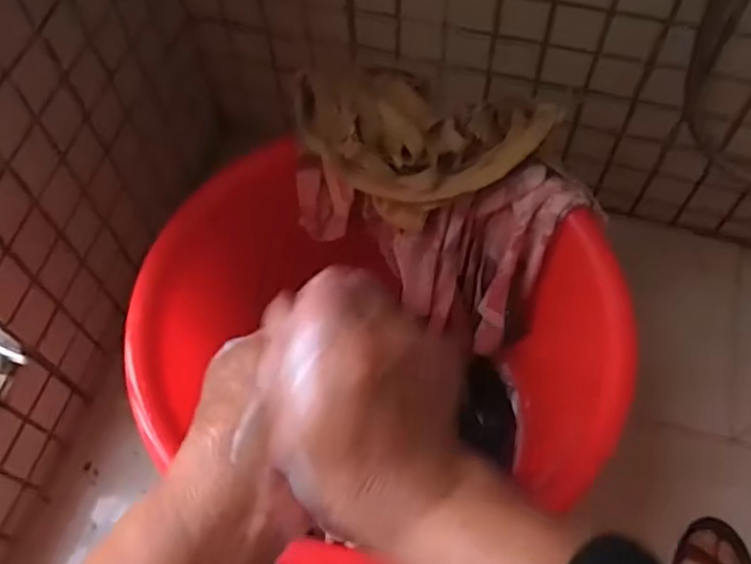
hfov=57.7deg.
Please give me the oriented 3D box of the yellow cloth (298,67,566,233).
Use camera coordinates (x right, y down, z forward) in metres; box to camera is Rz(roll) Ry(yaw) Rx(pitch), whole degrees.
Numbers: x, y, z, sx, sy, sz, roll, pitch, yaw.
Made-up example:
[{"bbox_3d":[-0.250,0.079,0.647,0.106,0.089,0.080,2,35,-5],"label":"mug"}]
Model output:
[{"bbox_3d":[0.038,-0.102,0.516,0.182,0.068,0.094,-4,62,-1],"label":"yellow cloth"}]

